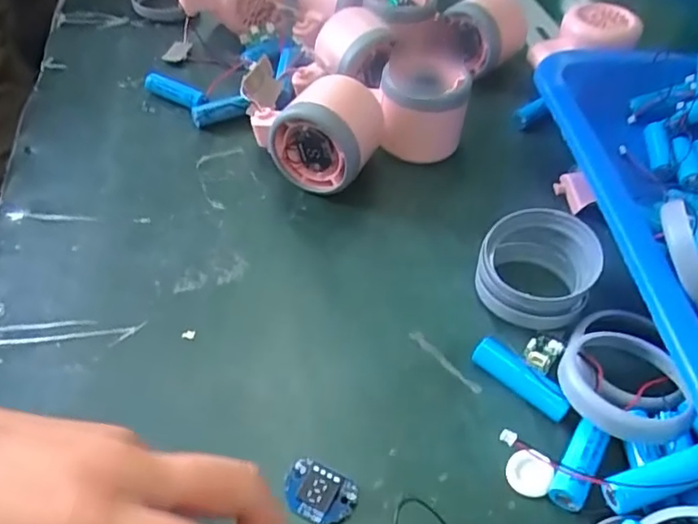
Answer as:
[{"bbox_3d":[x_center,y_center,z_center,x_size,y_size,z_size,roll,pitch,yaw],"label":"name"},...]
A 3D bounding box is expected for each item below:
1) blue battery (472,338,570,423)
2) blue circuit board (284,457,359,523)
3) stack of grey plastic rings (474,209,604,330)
[{"bbox_3d":[0.081,0.054,0.277,0.048,0.011,0.010,36,54,26],"label":"blue battery"},{"bbox_3d":[-0.013,0.094,0.241,0.029,0.007,0.020,20,48,14],"label":"blue circuit board"},{"bbox_3d":[0.100,0.003,0.316,0.058,0.029,0.062,24,49,17],"label":"stack of grey plastic rings"}]

